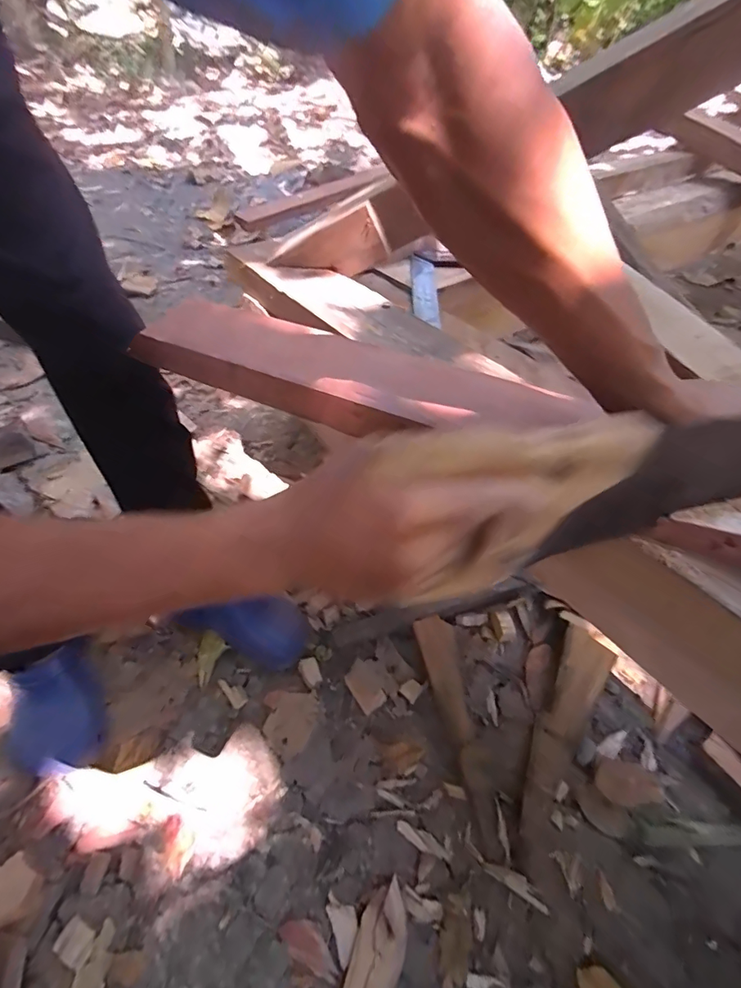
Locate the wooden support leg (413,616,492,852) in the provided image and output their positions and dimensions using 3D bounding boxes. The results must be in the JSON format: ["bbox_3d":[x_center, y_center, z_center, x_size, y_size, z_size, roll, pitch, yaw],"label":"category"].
[{"bbox_3d":[0.122,0.319,0.659,0.054,0.021,0.296,-7,47,-5],"label":"wooden support leg"}]

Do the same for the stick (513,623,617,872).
[{"bbox_3d":[0.254,0.335,0.638,0.085,0.040,0.310,26,53,24],"label":"stick"}]

